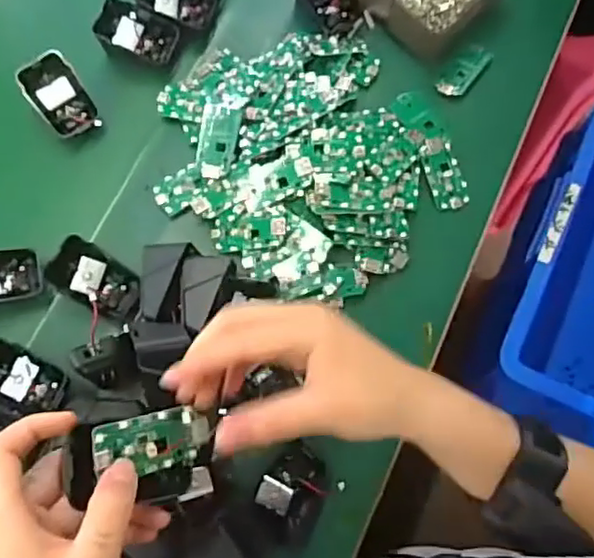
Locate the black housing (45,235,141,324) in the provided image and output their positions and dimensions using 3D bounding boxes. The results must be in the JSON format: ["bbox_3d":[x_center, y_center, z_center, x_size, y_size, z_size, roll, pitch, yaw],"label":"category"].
[{"bbox_3d":[-0.154,0.001,0.491,0.068,0.031,0.041,28,75,8],"label":"black housing"}]

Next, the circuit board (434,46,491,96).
[{"bbox_3d":[0.155,-0.192,0.578,0.024,0.009,0.057,39,77,11],"label":"circuit board"}]

